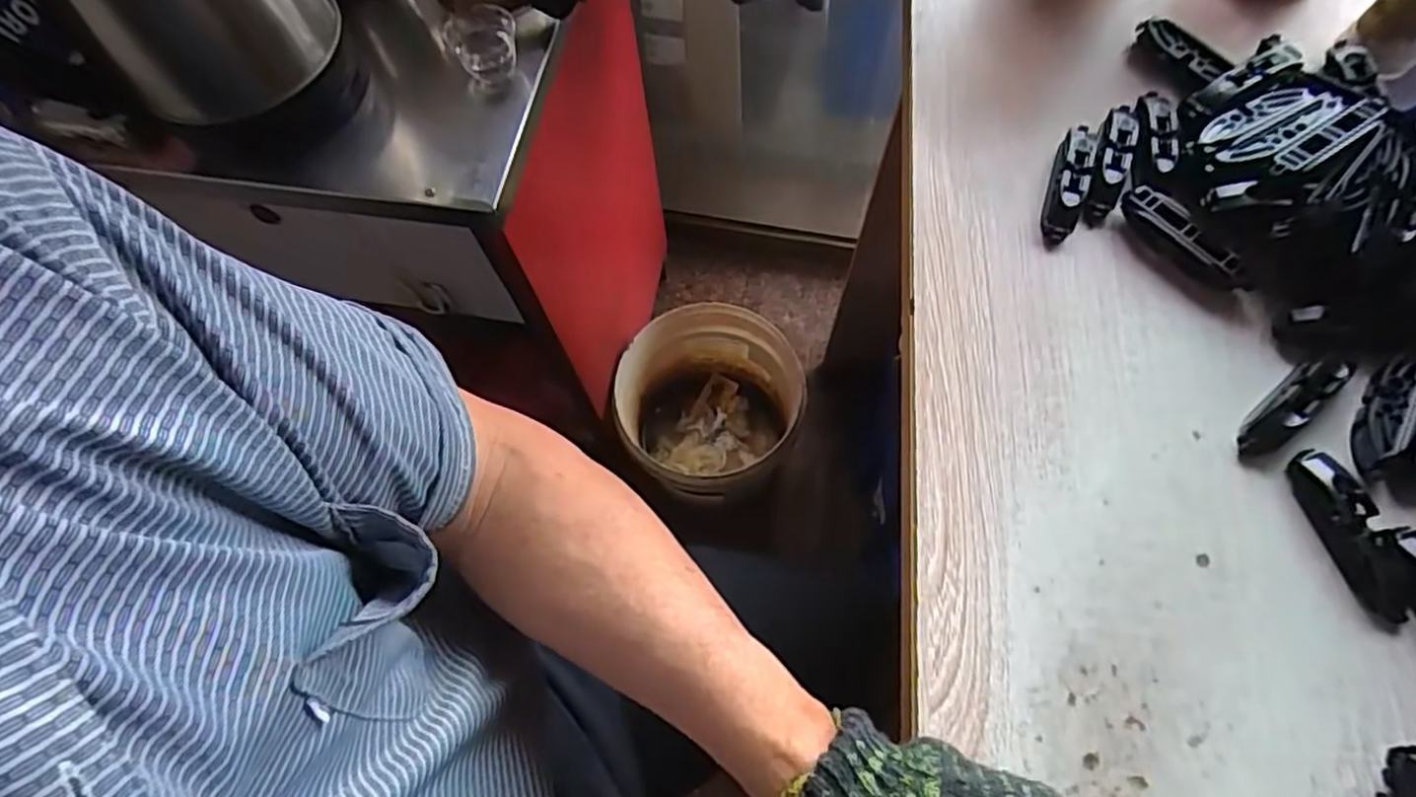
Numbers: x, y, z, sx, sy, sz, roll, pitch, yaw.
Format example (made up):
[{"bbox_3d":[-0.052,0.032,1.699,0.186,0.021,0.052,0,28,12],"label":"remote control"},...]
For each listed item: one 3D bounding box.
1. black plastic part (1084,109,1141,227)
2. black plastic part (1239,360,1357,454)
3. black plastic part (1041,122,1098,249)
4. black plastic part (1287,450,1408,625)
[{"bbox_3d":[0.244,-0.144,0.416,0.021,0.020,0.084,19,69,10],"label":"black plastic part"},{"bbox_3d":[0.299,0.004,0.350,0.065,0.016,0.017,-43,71,0],"label":"black plastic part"},{"bbox_3d":[0.217,-0.129,0.411,0.019,0.020,0.079,18,69,10],"label":"black plastic part"},{"bbox_3d":[0.311,0.064,0.328,0.020,0.017,0.081,-15,67,-4],"label":"black plastic part"}]

